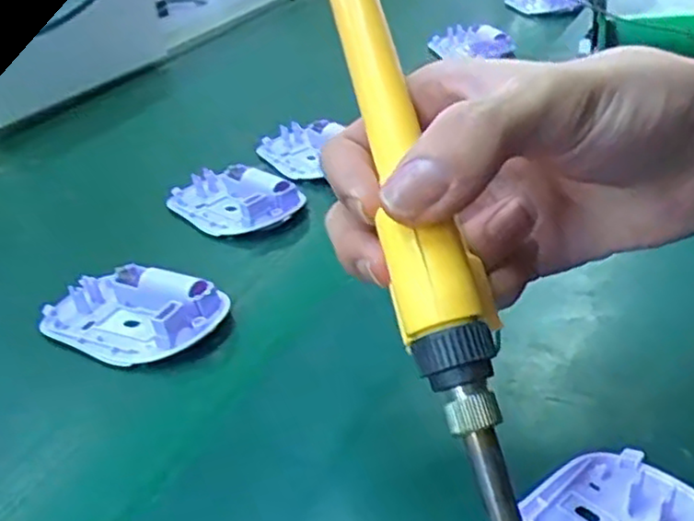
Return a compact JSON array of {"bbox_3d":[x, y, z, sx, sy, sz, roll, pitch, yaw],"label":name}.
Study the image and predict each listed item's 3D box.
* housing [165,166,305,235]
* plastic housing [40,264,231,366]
[{"bbox_3d":[-0.072,-0.037,0.434,0.088,0.024,0.047,18,38,35],"label":"housing"},{"bbox_3d":[-0.102,0.023,0.335,0.088,0.019,0.051,9,34,25],"label":"plastic housing"}]

